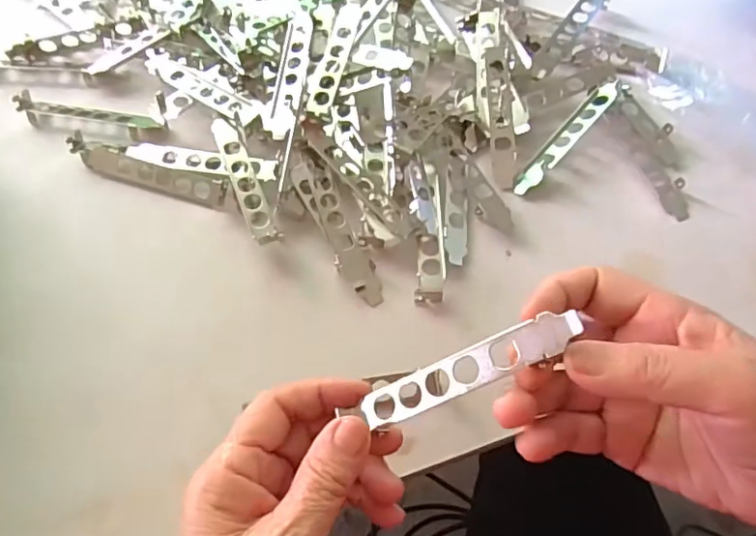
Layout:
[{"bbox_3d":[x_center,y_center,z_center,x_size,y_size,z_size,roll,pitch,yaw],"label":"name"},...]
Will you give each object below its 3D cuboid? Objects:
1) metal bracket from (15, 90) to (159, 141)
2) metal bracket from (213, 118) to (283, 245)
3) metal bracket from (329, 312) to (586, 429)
[{"bbox_3d":[-0.233,-0.120,0.452,0.118,0.018,0.022,12,64,7],"label":"metal bracket"},{"bbox_3d":[-0.099,-0.065,0.411,0.018,0.013,0.117,-22,65,-10],"label":"metal bracket"},{"bbox_3d":[0.036,0.049,0.253,0.115,0.005,0.018,-30,64,25],"label":"metal bracket"}]

